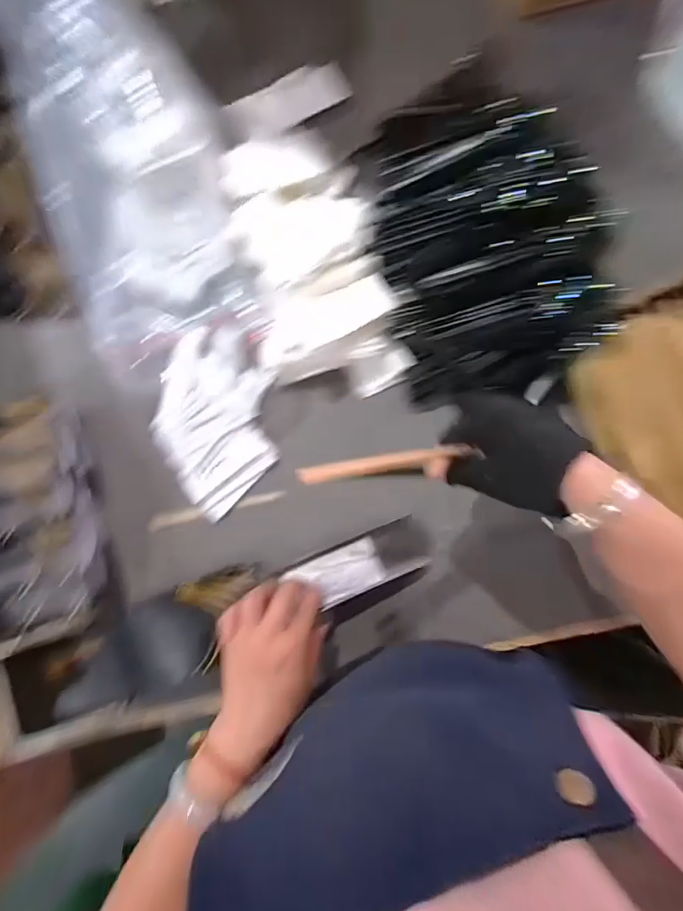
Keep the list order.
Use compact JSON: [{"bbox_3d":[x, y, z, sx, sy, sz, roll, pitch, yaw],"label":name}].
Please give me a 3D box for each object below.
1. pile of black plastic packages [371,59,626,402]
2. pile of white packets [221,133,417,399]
[{"bbox_3d":[0.136,-0.235,0.443,0.201,0.072,0.389,-11,85,2],"label":"pile of black plastic packages"},{"bbox_3d":[-0.035,-0.218,0.474,0.149,0.040,0.317,-16,84,2],"label":"pile of white packets"}]

